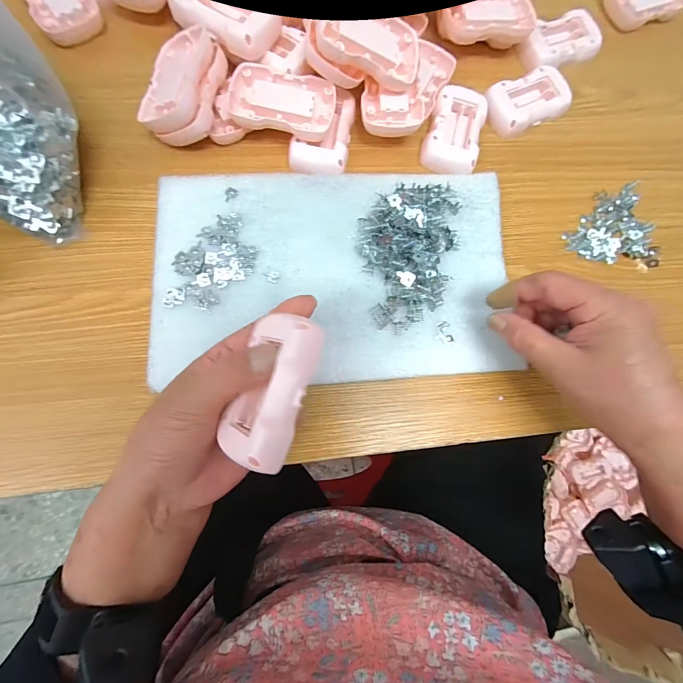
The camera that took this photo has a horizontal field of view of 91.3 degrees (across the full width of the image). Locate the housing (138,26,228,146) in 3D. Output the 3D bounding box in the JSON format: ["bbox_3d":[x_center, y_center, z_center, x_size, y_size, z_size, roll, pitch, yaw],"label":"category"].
[{"bbox_3d":[-0.136,-0.218,0.289,0.061,0.033,0.093,8,81,-2],"label":"housing"}]

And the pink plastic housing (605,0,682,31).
[{"bbox_3d":[0.343,-0.384,0.373,0.099,0.010,0.058,-25,83,-9],"label":"pink plastic housing"}]

